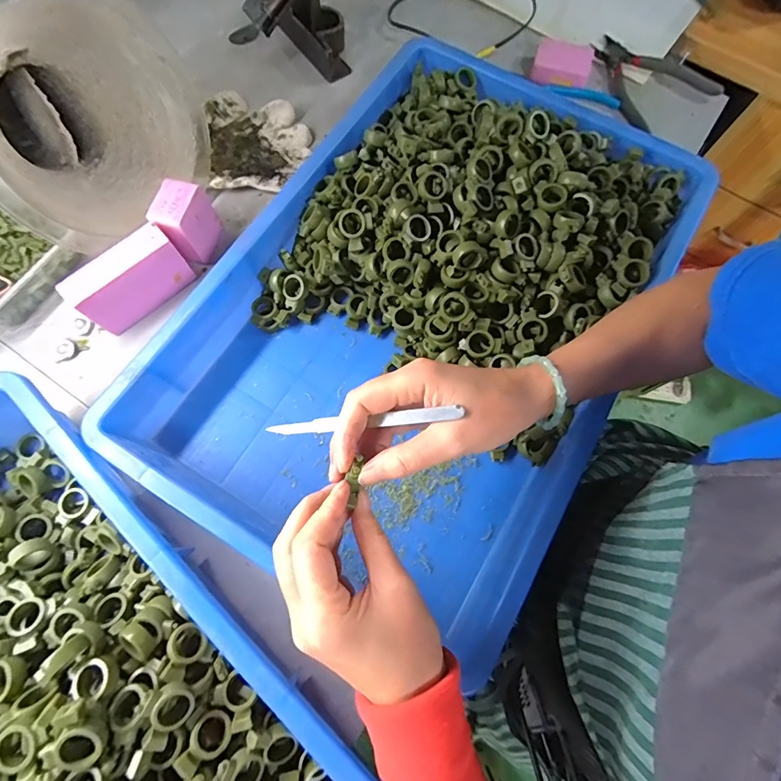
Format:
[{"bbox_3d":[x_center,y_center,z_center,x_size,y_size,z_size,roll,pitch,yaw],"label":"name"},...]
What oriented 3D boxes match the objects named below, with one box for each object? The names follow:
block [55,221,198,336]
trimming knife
[{"bbox_3d":[-0.265,-0.112,0.436,0.107,0.070,0.033,-42,78,-14],"label":"block"},{"bbox_3d":[-0.021,0.021,0.280,0.137,0.008,0.010,-7,71,19],"label":"trimming knife"}]

